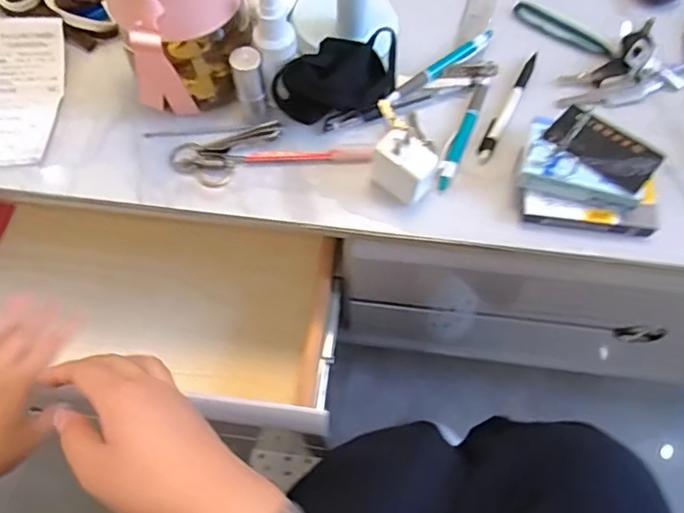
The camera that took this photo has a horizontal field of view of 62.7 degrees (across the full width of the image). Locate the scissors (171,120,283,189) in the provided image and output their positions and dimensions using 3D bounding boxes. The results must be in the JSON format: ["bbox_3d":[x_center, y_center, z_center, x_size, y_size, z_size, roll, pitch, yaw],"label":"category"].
[{"bbox_3d":[-0.096,-0.087,0.477,0.095,0.010,0.051,-12,66,-6],"label":"scissors"}]

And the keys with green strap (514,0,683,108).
[{"bbox_3d":[0.251,-0.203,0.529,0.130,0.022,0.131,-10,65,-5],"label":"keys with green strap"}]

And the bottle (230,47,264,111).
[{"bbox_3d":[-0.076,-0.141,0.466,0.022,0.073,0.018,-8,65,-4],"label":"bottle"}]

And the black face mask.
[{"bbox_3d":[0.003,-0.155,0.484,0.114,0.055,0.057,-36,70,-16],"label":"black face mask"}]

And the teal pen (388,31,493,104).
[{"bbox_3d":[0.092,-0.175,0.514,0.126,0.008,0.015,-33,69,-14],"label":"teal pen"}]

